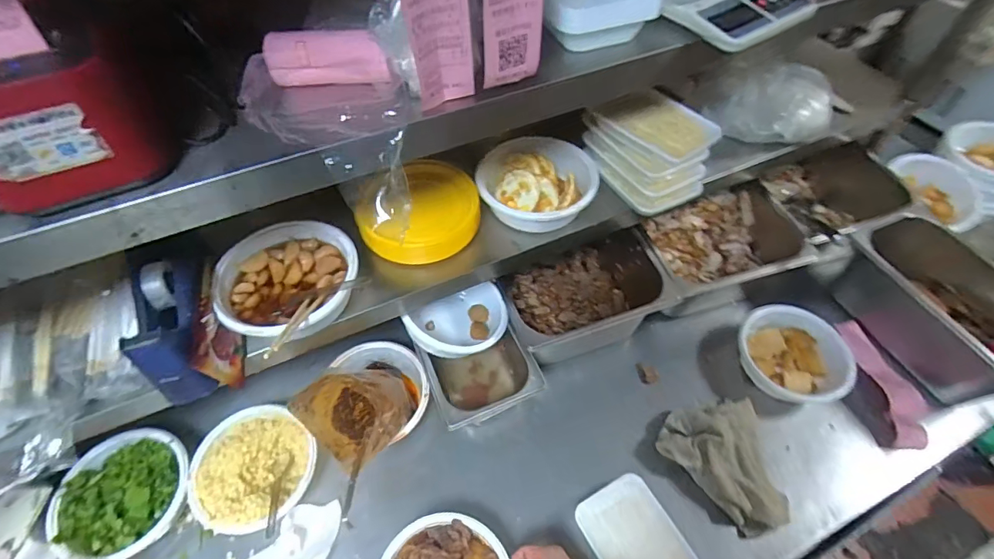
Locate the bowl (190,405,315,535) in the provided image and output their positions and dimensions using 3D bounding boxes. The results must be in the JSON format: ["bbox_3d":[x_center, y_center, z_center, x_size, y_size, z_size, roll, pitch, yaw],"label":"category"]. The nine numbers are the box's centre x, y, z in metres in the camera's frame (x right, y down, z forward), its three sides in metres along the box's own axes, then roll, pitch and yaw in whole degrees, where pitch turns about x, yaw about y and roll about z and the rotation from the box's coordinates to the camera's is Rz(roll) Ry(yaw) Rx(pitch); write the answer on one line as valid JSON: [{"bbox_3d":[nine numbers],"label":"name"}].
[{"bbox_3d":[-0.351,0.280,0.702,0.175,0.054,0.163,0,53,0],"label":"bowl"}]

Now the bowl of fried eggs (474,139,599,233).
[{"bbox_3d":[0.053,-0.141,0.693,0.173,0.056,0.136,15,55,12],"label":"bowl of fried eggs"}]

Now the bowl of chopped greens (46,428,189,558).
[{"bbox_3d":[-0.525,0.305,0.684,0.167,0.061,0.167,0,53,0],"label":"bowl of chopped greens"}]

